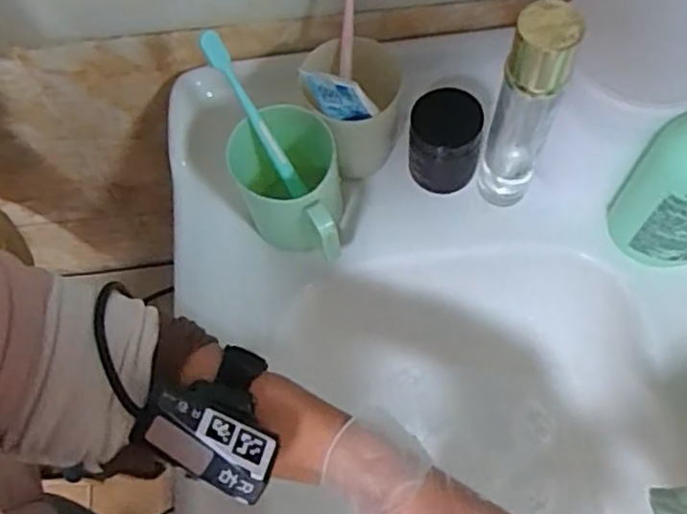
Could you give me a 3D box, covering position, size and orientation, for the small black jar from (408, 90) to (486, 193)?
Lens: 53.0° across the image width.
[{"bbox_3d":[0.082,-0.094,0.561,0.054,0.068,0.054,-1,66,3],"label":"small black jar"}]

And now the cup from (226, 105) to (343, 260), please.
[{"bbox_3d":[-0.040,-0.048,0.529,0.076,0.090,0.104,-13,66,-3],"label":"cup"}]

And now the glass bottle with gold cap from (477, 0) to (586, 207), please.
[{"bbox_3d":[0.125,-0.100,0.478,0.038,0.175,0.033,14,68,9],"label":"glass bottle with gold cap"}]

